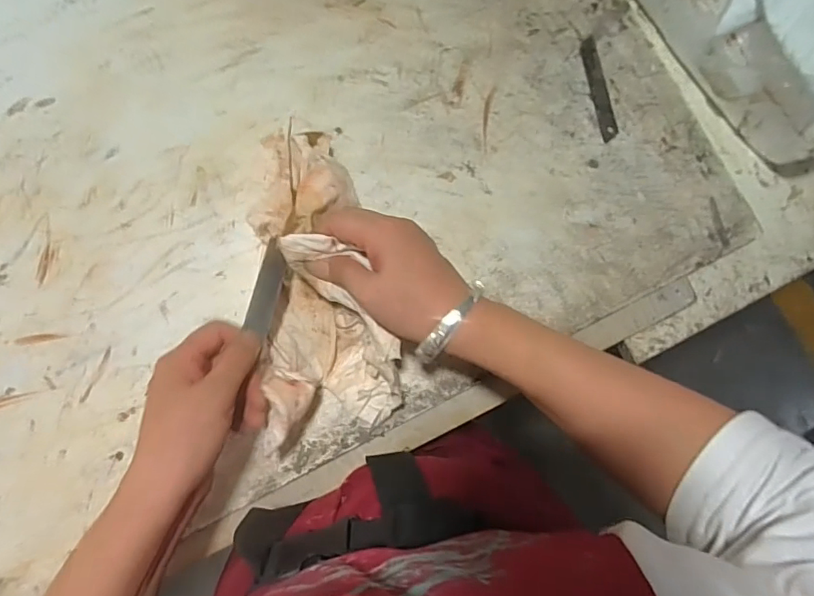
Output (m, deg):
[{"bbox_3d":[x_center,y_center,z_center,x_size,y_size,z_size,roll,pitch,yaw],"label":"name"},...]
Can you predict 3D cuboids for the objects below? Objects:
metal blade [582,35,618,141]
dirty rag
[{"bbox_3d":[0.174,-0.190,0.458,0.016,0.004,0.098,-10,83,-6],"label":"metal blade"},{"bbox_3d":[-0.065,-0.017,0.377,0.093,0.070,0.229,-9,89,-6],"label":"dirty rag"}]

